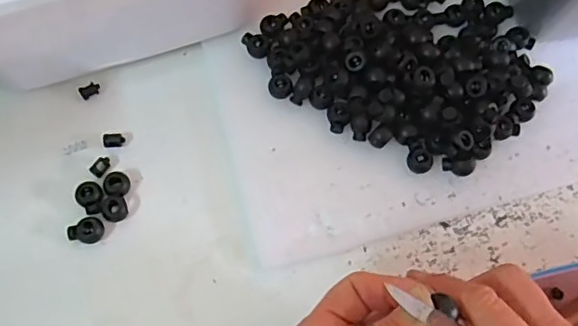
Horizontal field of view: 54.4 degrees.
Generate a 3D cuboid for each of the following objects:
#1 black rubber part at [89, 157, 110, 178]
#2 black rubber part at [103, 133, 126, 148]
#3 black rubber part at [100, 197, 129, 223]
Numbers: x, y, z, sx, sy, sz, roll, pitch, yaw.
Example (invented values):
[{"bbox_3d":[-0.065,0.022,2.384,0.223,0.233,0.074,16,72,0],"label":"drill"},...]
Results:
[{"bbox_3d":[-0.131,0.002,0.390,0.009,0.004,0.015,29,69,9],"label":"black rubber part"},{"bbox_3d":[-0.124,-0.017,0.398,0.014,0.007,0.011,-7,68,-6],"label":"black rubber part"},{"bbox_3d":[-0.117,0.031,0.376,0.016,0.007,0.016,1,68,-2],"label":"black rubber part"}]

